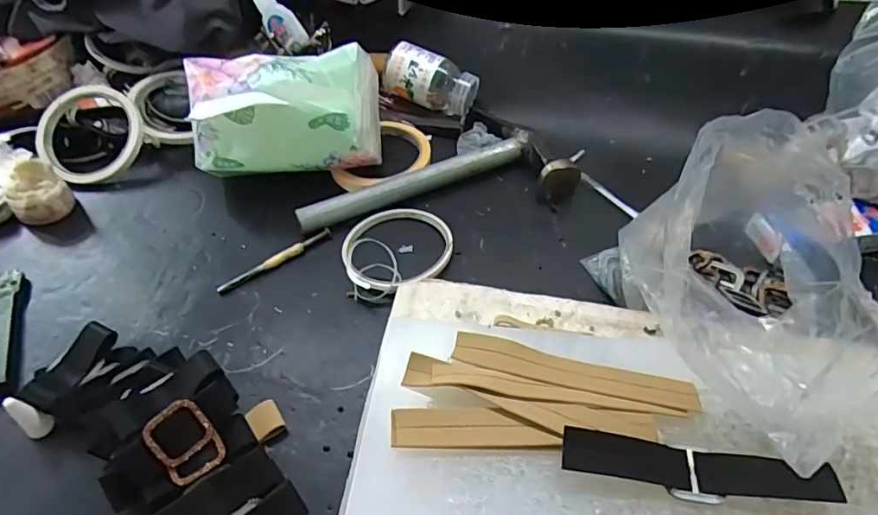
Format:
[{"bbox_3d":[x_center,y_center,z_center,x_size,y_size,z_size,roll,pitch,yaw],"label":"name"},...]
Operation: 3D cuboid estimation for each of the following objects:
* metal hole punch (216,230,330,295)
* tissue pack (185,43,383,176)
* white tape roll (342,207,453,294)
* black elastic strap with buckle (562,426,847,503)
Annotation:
[{"bbox_3d":[-0.126,0.001,0.402,0.093,0.009,0.007,-32,56,-23],"label":"metal hole punch"},{"bbox_3d":[-0.129,-0.118,0.443,0.154,0.096,0.080,-1,50,0],"label":"tissue pack"},{"bbox_3d":[-0.033,-0.012,0.403,0.084,0.017,0.095,15,45,12],"label":"white tape roll"},{"bbox_3d":[0.122,0.099,0.248,0.122,0.010,0.023,6,50,6],"label":"black elastic strap with buckle"}]

